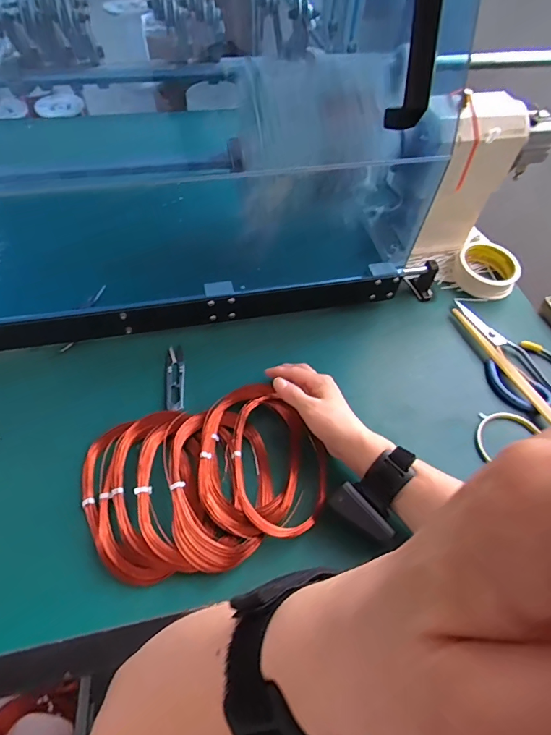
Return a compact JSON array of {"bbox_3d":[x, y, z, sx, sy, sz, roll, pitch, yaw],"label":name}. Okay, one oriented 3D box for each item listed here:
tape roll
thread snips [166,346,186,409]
[{"bbox_3d":[0.338,-0.159,0.673,0.098,0.035,0.099,27,59,13],"label":"tape roll"},{"bbox_3d":[-0.127,0.012,0.534,0.023,0.005,0.096,-7,57,-9],"label":"thread snips"}]

